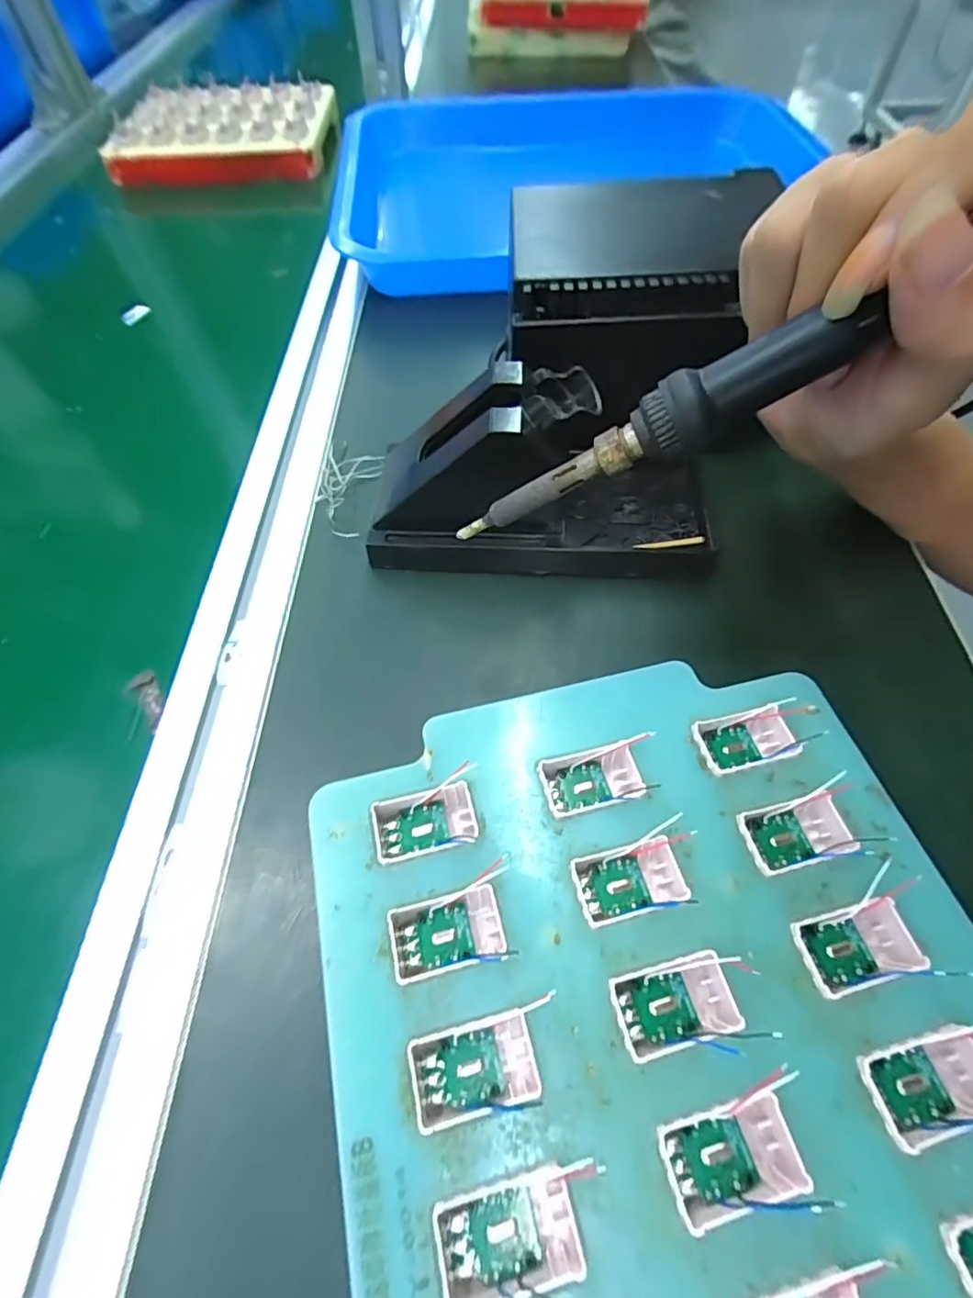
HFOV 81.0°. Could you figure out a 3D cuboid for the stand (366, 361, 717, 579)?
[{"bbox_3d":[0.025,-0.074,0.248,0.151,0.066,0.056,9,58,6],"label":"stand"}]

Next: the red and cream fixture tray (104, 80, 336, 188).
[{"bbox_3d":[-0.263,-0.529,0.580,0.199,0.039,0.161,-1,58,-1],"label":"red and cream fixture tray"}]

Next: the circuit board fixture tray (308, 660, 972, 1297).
[{"bbox_3d":[0.053,0.106,0.147,0.178,0.014,0.218,-13,58,-8],"label":"circuit board fixture tray"}]

